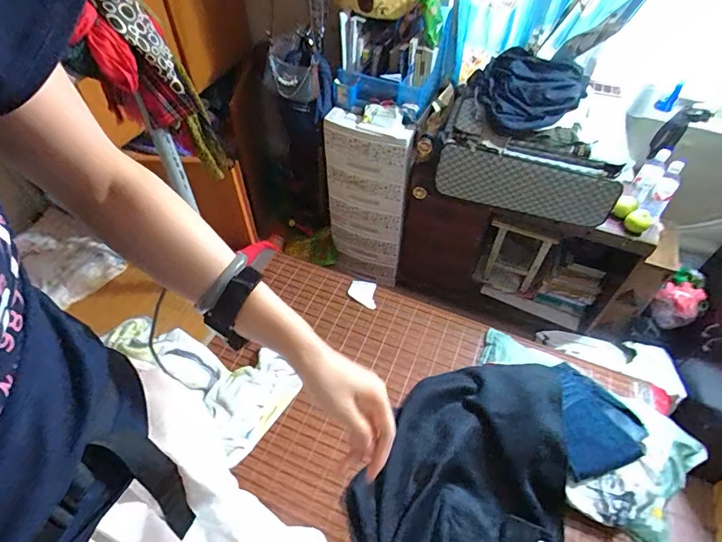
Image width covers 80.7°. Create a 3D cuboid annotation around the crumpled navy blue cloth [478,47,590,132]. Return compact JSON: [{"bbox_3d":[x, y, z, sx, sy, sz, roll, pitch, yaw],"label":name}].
[{"bbox_3d":[0.494,-0.529,1.251,0.296,0.139,0.218,15,52,12],"label":"crumpled navy blue cloth"}]

